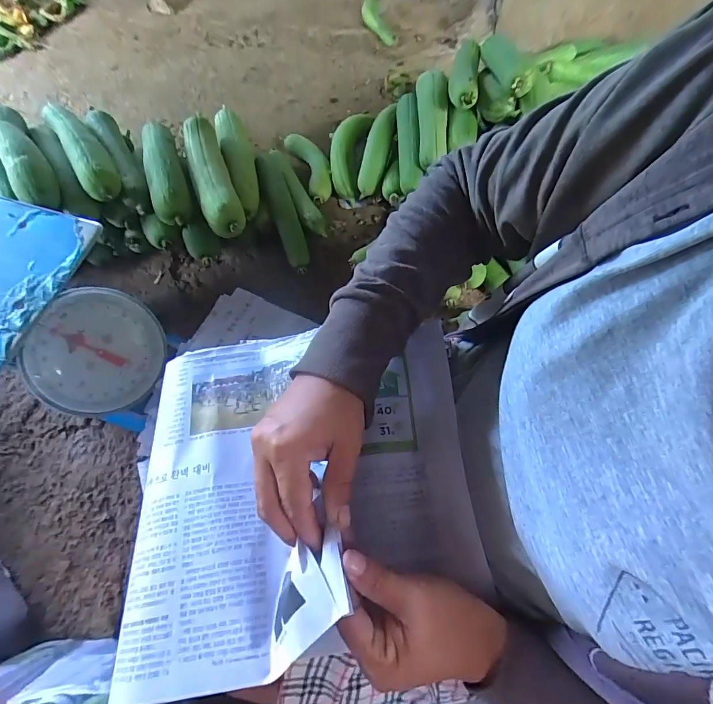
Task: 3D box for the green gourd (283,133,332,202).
[{"bbox_3d":[-0.102,-0.438,0.913,0.072,0.040,0.220,-22,65,-9],"label":"green gourd"}]

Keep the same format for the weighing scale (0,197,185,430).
[{"bbox_3d":[-0.505,-0.022,0.643,0.270,0.283,0.289,16,66,9],"label":"weighing scale"}]

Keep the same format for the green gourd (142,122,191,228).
[{"bbox_3d":[-0.365,-0.346,0.744,0.069,0.052,0.243,-19,65,-7],"label":"green gourd"}]

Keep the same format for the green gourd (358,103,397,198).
[{"bbox_3d":[0.050,-0.436,0.825,0.051,0.072,0.202,18,94,10],"label":"green gourd"}]

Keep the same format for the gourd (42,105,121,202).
[{"bbox_3d":[-0.510,-0.381,0.729,0.067,0.052,0.266,-31,67,-13],"label":"gourd"}]

